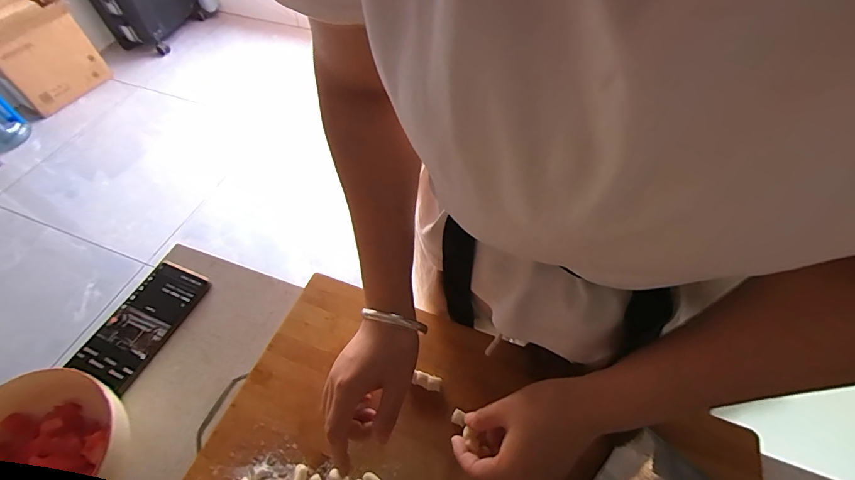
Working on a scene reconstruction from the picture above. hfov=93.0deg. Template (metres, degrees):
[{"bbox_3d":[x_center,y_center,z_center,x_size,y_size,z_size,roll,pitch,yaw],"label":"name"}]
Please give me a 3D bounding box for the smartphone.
[{"bbox_3d":[-0.331,0.093,0.473,0.076,0.010,0.144,22,57,7],"label":"smartphone"}]

